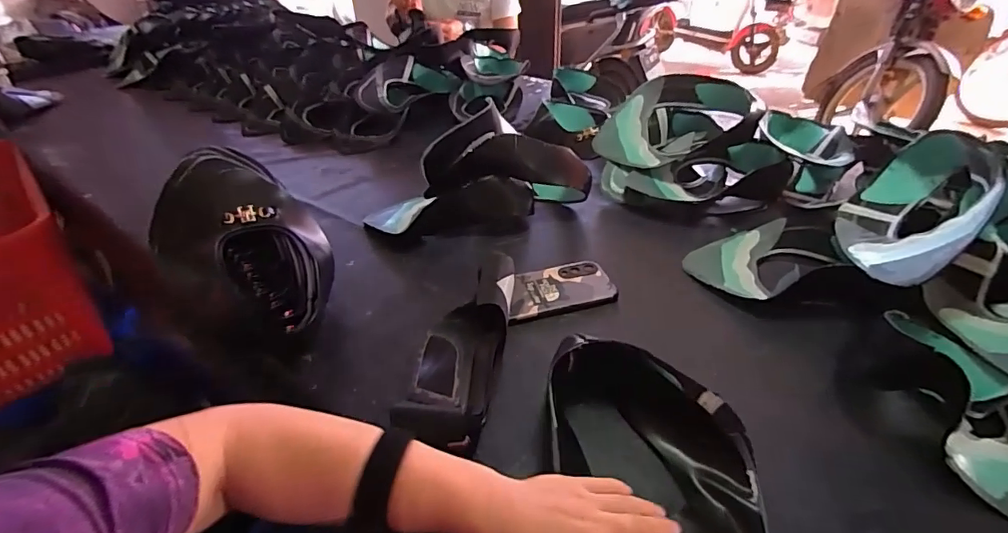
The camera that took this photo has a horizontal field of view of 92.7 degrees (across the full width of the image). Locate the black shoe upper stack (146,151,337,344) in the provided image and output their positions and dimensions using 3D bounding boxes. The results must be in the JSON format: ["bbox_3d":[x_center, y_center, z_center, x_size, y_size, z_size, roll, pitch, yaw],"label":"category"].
[{"bbox_3d":[-0.323,-0.024,0.600,0.176,0.133,0.335,-27,43,-30],"label":"black shoe upper stack"}]

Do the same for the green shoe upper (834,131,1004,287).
[{"bbox_3d":[0.464,-0.074,0.551,0.116,0.107,0.255,26,44,32],"label":"green shoe upper"}]

